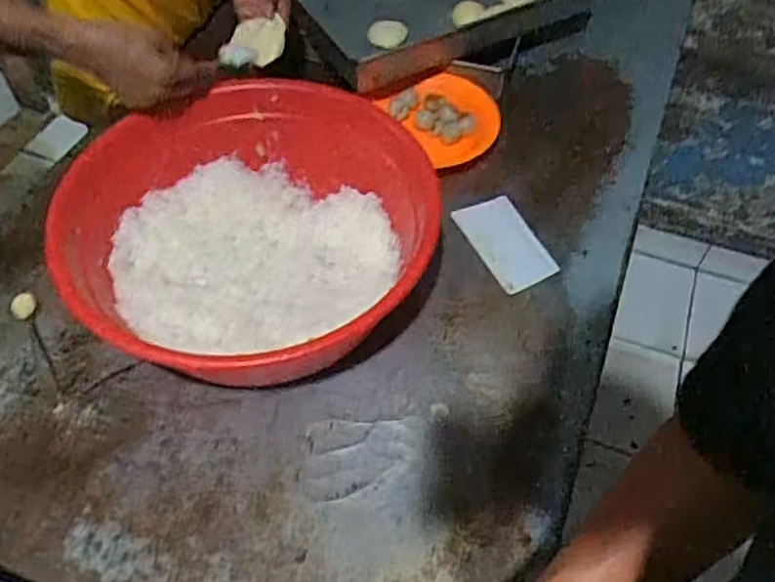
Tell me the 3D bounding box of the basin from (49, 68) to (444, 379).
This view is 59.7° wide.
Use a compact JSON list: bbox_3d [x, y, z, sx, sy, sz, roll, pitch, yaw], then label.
[{"bbox_3d":[-0.171,-0.058,0.816,0.443,0.147,0.421,2,53,2],"label":"basin"}]

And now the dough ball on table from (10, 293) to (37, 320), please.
[{"bbox_3d":[-0.449,0.018,0.831,0.025,0.023,0.029,33,60,23],"label":"dough ball on table"}]

